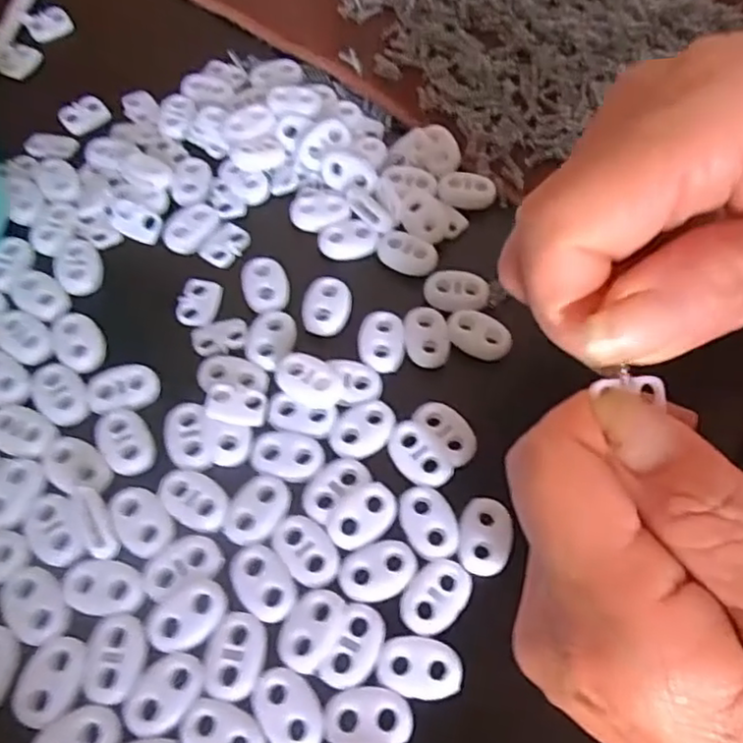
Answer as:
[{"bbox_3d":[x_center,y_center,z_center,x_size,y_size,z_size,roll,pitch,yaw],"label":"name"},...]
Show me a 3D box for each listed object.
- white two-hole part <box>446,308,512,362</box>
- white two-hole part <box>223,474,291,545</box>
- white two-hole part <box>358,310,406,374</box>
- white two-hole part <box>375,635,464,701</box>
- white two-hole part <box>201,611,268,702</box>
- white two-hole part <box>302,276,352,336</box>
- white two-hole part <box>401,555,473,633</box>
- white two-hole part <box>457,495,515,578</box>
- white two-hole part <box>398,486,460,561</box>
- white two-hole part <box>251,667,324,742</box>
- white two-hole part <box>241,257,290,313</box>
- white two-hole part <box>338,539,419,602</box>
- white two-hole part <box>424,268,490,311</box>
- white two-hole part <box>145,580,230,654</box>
[{"bbox_3d":[0.037,-0.013,0.234,0.023,0.005,0.014,23,64,11],"label":"white two-hole part"},{"bbox_3d":[-0.034,0.041,0.202,0.016,0.004,0.022,26,65,12],"label":"white two-hole part"},{"bbox_3d":[0.003,-0.010,0.232,0.016,0.005,0.021,0,62,-1],"label":"white two-hole part"},{"bbox_3d":[0.013,0.080,0.183,0.023,0.004,0.015,12,62,5],"label":"white two-hole part"},{"bbox_3d":[-0.037,0.077,0.184,0.016,0.004,0.022,11,62,5],"label":"white two-hole part"},{"bbox_3d":[-0.016,-0.024,0.236,0.016,0.004,0.021,5,62,1],"label":"white two-hole part"},{"bbox_3d":[0.018,0.063,0.192,0.016,0.004,0.022,36,67,17],"label":"white two-hole part"},{"bbox_3d":[0.034,0.048,0.200,0.015,0.004,0.023,11,62,5],"label":"white two-hole part"},{"bbox_3d":[0.017,0.045,0.202,0.015,0.004,0.023,-29,66,-15],"label":"white two-hole part"},{"bbox_3d":[-0.022,0.090,0.178,0.015,0.004,0.023,-31,67,-16],"label":"white two-hole part"},{"bbox_3d":[-0.038,-0.031,0.241,0.016,0.005,0.022,-16,63,-9],"label":"white two-hole part"},{"bbox_3d":[0.002,0.057,0.195,0.023,0.004,0.016,-17,63,-10],"label":"white two-hole part"},{"bbox_3d":[0.030,-0.029,0.242,0.023,0.005,0.014,12,62,6],"label":"white two-hole part"},{"bbox_3d":[-0.051,0.068,0.188,0.022,0.004,0.015,-27,65,-14],"label":"white two-hole part"}]

